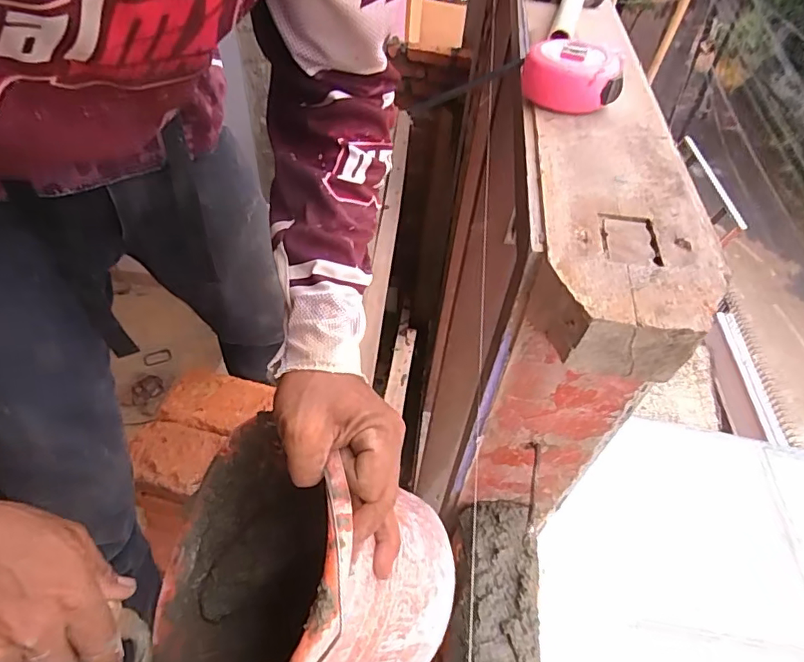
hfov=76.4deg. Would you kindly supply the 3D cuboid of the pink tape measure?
[{"bbox_3d":[0.156,-0.235,0.468,0.088,0.040,0.079,15,49,9],"label":"pink tape measure"}]

